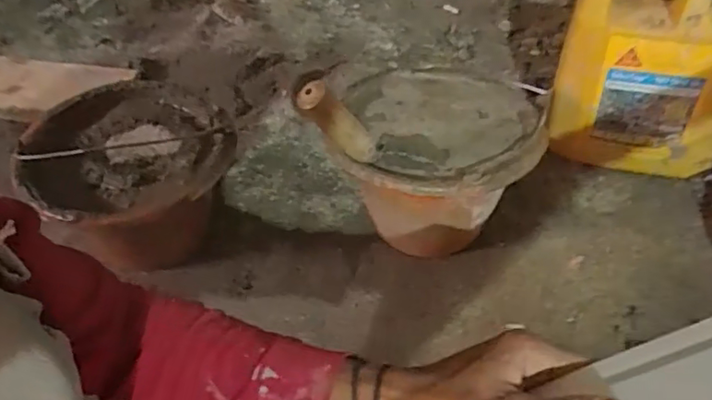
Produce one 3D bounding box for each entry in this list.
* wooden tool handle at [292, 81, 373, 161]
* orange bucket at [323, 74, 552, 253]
[{"bbox_3d":[-0.023,-0.083,0.614,0.042,0.121,0.033,-28,44,18],"label":"wooden tool handle"},{"bbox_3d":[0.110,-0.040,0.755,0.224,0.169,0.233,-2,49,2],"label":"orange bucket"}]

